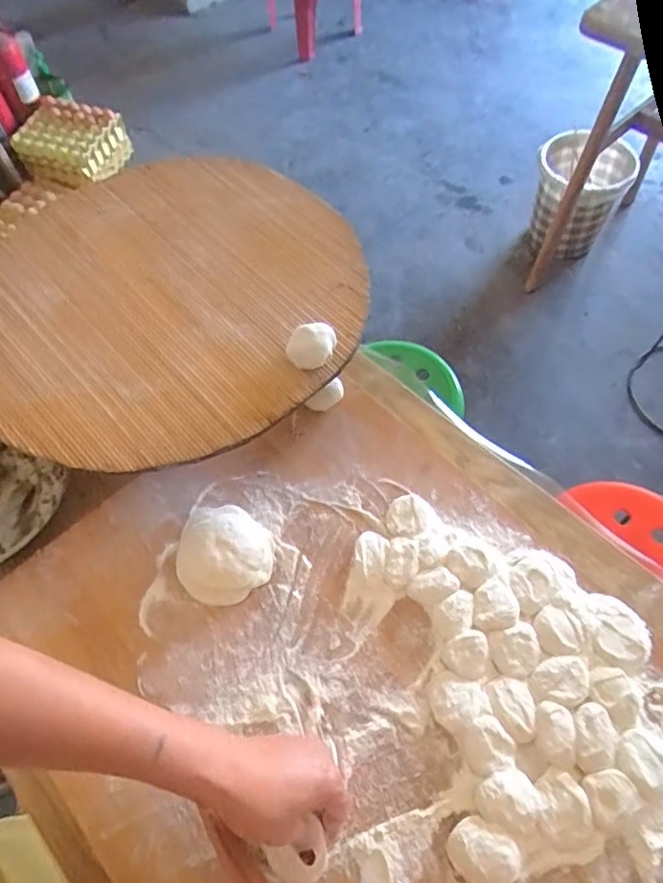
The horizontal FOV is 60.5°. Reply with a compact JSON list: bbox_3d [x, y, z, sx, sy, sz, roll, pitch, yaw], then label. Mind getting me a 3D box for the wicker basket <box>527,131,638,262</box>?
[{"bbox_3d":[0.714,-0.706,1.664,0.260,0.295,0.278,19,63,13],"label":"wicker basket"}]

